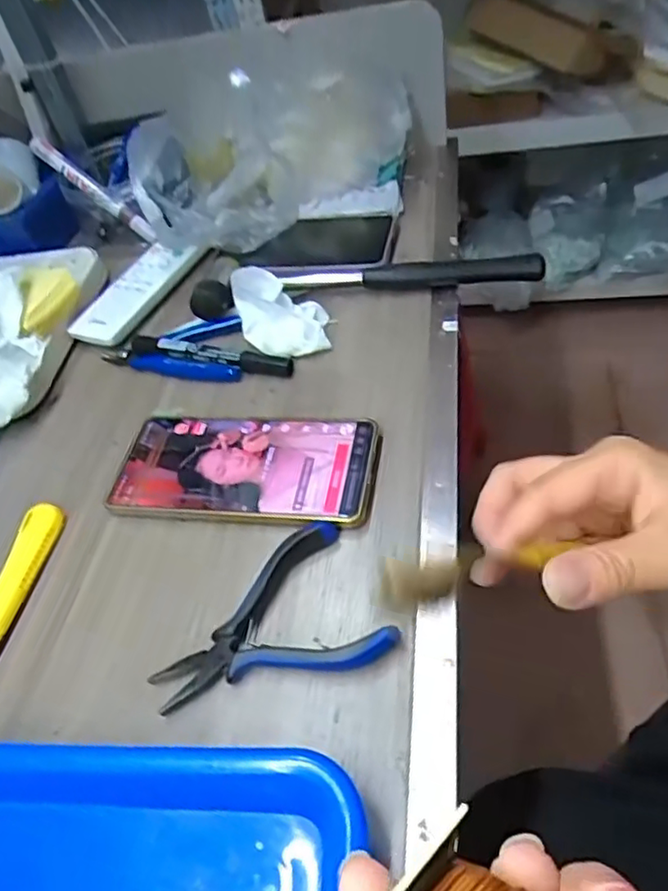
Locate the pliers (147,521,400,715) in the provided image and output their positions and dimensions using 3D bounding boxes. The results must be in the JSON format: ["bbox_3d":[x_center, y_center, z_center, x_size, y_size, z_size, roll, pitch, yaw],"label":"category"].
[{"bbox_3d":[-0.036,0.092,0.309,0.114,0.015,0.081,-26,48,-10],"label":"pliers"}]

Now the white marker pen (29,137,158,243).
[{"bbox_3d":[-0.229,-0.243,0.587,0.145,0.017,0.013,38,58,-2],"label":"white marker pen"}]

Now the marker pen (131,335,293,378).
[{"bbox_3d":[-0.094,-0.069,0.459,0.133,0.011,0.015,8,52,20],"label":"marker pen"}]

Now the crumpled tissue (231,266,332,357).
[{"bbox_3d":[-0.039,-0.099,0.458,0.064,0.043,0.066,-16,50,-1],"label":"crumpled tissue"}]

